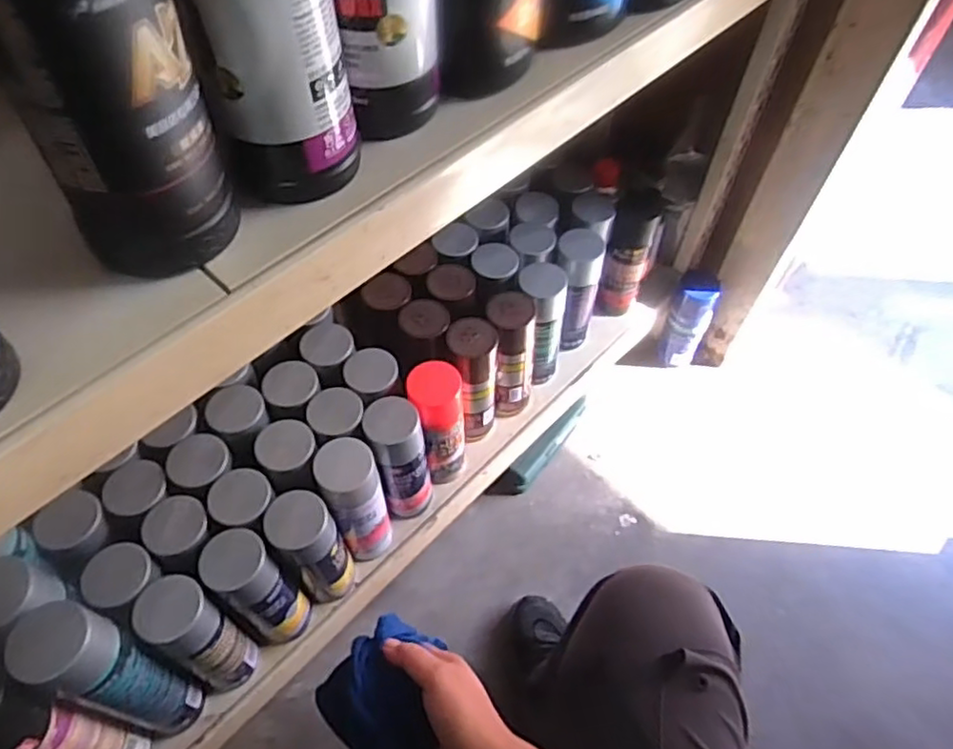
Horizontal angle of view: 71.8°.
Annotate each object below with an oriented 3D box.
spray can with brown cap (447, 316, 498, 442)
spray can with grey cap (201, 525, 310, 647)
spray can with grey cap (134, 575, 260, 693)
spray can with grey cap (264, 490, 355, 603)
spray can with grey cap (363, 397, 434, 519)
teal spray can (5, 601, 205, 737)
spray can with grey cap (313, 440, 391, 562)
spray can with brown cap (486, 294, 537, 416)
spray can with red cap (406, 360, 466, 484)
[{"bbox_3d":[-0.004,0.012,0.857,0.062,0.197,0.067,-4,56,-3],"label":"spray can with brown cap"},{"bbox_3d":[-0.233,0.232,0.705,0.062,0.184,0.072,-39,65,-24],"label":"spray can with grey cap"},{"bbox_3d":[-0.281,0.269,0.675,0.066,0.188,0.061,0,56,-1],"label":"spray can with grey cap"},{"bbox_3d":[-0.178,0.193,0.727,0.060,0.185,0.061,0,56,-1],"label":"spray can with grey cap"},{"bbox_3d":[-0.090,0.103,0.791,0.065,0.188,0.068,-16,58,-12],"label":"spray can with grey cap"},{"bbox_3d":[-0.334,0.284,0.617,0.067,0.262,0.062,0,56,-1],"label":"teal spray can"},{"bbox_3d":[-0.135,0.147,0.750,0.060,0.189,0.063,0,56,-1],"label":"spray can with grey cap"},{"bbox_3d":[0.045,-0.023,0.873,0.064,0.187,0.065,0,56,-1],"label":"spray can with brown cap"},{"bbox_3d":[-0.045,0.064,0.816,0.067,0.202,0.065,-4,56,-4],"label":"spray can with red cap"}]

